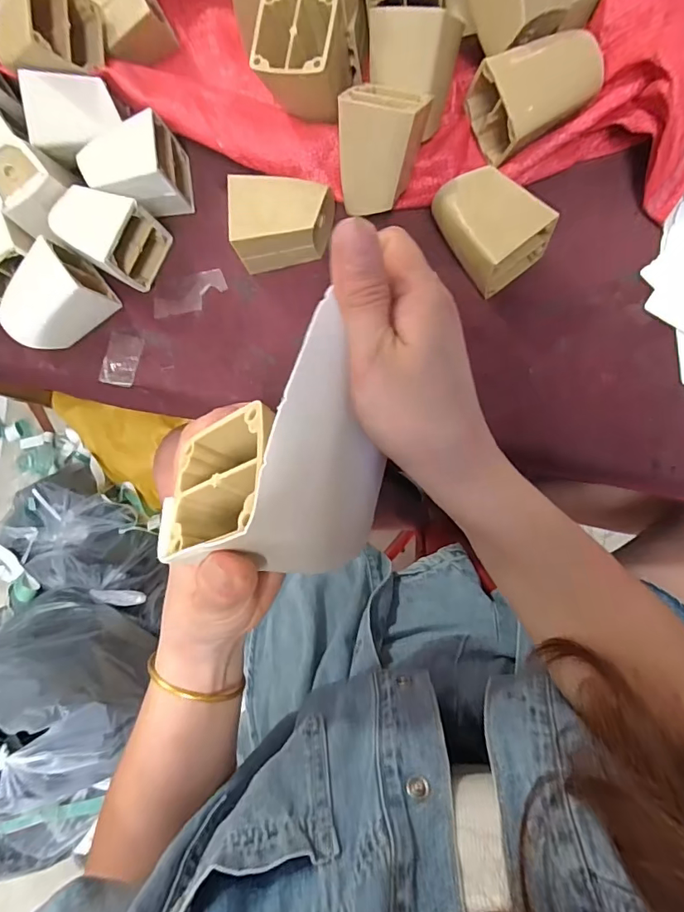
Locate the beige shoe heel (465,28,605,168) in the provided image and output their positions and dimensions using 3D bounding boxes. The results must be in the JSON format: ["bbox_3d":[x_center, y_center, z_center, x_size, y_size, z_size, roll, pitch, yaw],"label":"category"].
[{"bbox_3d":[0.140,-0.261,0.341,0.079,0.062,0.061,-27,82,6],"label":"beige shoe heel"}]

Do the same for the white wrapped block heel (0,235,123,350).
[{"bbox_3d":[-0.248,-0.132,0.404,0.083,0.051,0.057,-34,82,5],"label":"white wrapped block heel"}]

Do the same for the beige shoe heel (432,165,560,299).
[{"bbox_3d":[0.105,-0.168,0.351,0.055,0.054,0.076,-39,81,4],"label":"beige shoe heel"}]

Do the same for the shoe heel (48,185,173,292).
[{"bbox_3d":[-0.198,-0.189,0.401,0.077,0.057,0.062,34,91,10],"label":"shoe heel"}]

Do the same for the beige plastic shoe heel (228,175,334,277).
[{"bbox_3d":[-0.047,-0.181,0.374,0.074,0.050,0.057,4,86,9],"label":"beige plastic shoe heel"}]

